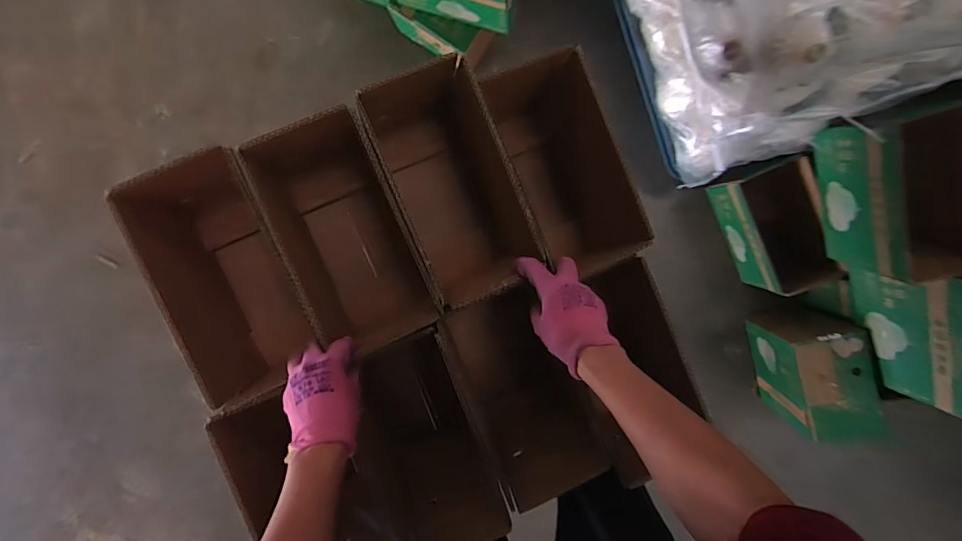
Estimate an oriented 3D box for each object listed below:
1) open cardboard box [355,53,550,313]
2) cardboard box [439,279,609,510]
[{"bbox_3d":[-0.040,-0.117,0.684,0.164,0.246,0.296,-23,95,2],"label":"open cardboard box"},{"bbox_3d":[0.057,0.151,0.719,0.141,0.276,0.280,-20,95,2],"label":"cardboard box"}]

